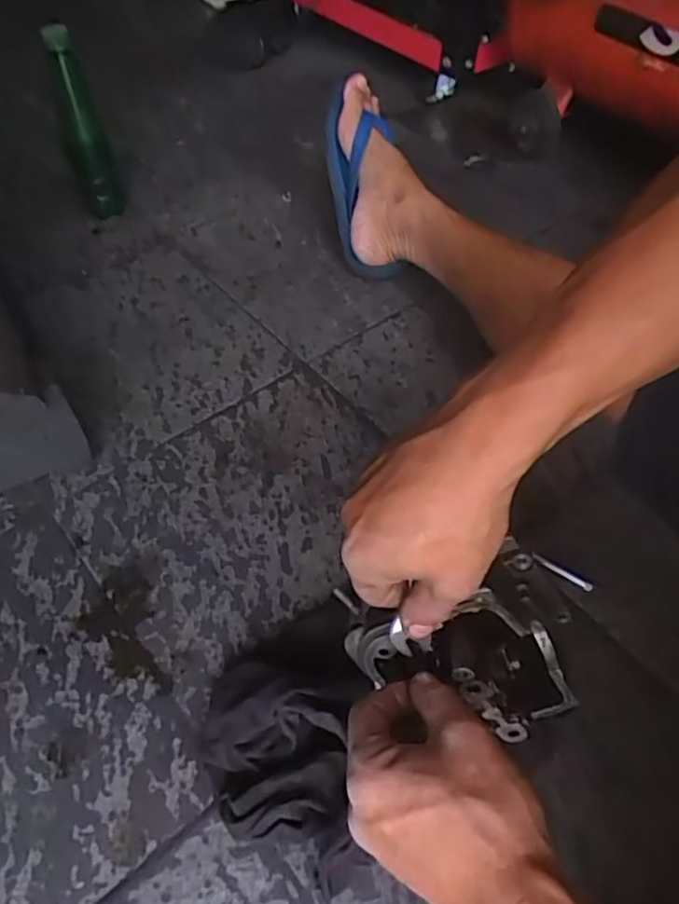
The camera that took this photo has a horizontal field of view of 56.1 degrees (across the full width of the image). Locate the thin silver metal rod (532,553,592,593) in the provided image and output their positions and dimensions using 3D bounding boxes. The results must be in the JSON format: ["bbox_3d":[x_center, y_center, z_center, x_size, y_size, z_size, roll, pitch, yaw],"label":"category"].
[{"bbox_3d":[0.194,0.105,0.556,0.055,0.005,0.009,34,58,22],"label":"thin silver metal rod"}]

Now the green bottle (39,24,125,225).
[{"bbox_3d":[-0.327,-0.415,0.818,0.054,0.228,0.062,-17,55,-15],"label":"green bottle"}]

